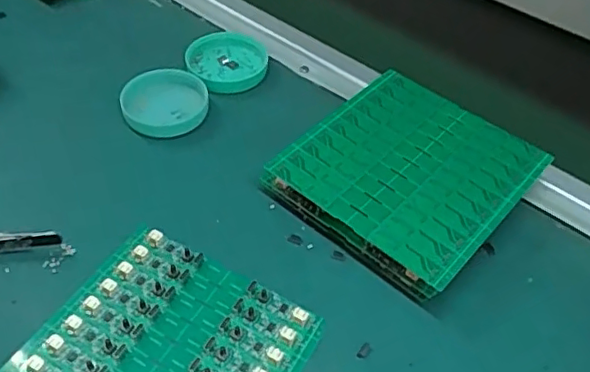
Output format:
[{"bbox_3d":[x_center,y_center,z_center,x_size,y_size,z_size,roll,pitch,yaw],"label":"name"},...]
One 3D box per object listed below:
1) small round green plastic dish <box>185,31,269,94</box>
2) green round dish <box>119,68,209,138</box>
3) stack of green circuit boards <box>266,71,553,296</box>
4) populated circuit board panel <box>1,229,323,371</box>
[{"bbox_3d":[-0.056,-0.105,0.489,0.065,0.011,0.065,2,47,-2],"label":"small round green plastic dish"},{"bbox_3d":[-0.100,-0.064,0.448,0.063,0.015,0.063,2,47,-2],"label":"green round dish"},{"bbox_3d":[0.077,-0.006,0.399,0.135,0.035,0.141,36,54,26],"label":"stack of green circuit boards"},{"bbox_3d":[-0.074,0.096,0.314,0.131,0.007,0.139,24,50,17],"label":"populated circuit board panel"}]

